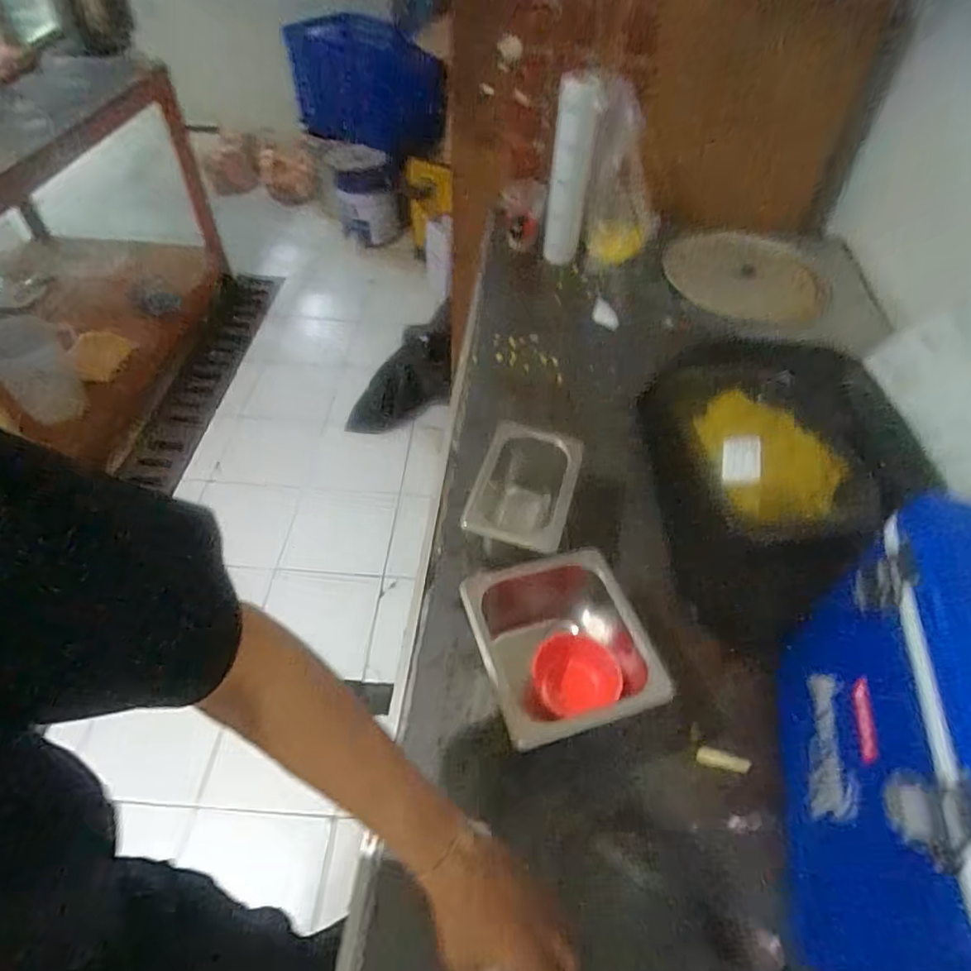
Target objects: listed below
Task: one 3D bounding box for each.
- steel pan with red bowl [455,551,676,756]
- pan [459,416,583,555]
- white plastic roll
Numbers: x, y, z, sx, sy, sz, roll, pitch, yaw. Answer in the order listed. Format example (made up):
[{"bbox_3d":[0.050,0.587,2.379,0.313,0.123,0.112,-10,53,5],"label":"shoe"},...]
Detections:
[{"bbox_3d":[0.076,0.171,0.610,0.163,0.112,0.187,-13,49,-12],"label":"steel pan with red bowl"},{"bbox_3d":[0.042,0.022,0.720,0.110,0.098,0.168,15,51,10],"label":"pan"},{"bbox_3d":[0.171,-0.622,1.178,0.085,0.377,0.095,3,69,3],"label":"white plastic roll"}]

